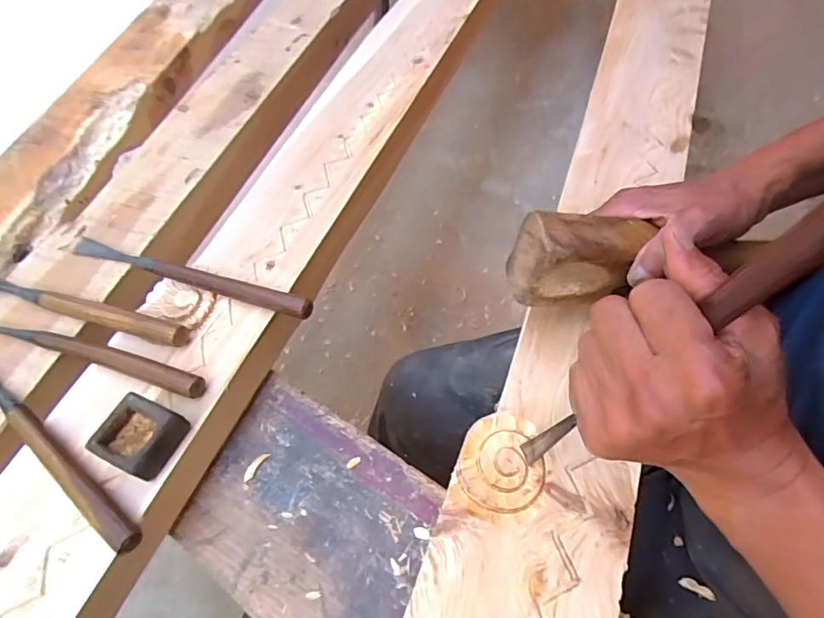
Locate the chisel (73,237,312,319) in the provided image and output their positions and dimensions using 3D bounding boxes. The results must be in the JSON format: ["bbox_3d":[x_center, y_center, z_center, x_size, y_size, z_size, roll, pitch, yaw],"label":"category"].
[{"bbox_3d":[-0.205,-0.036,0.434,0.261,0.021,0.025,17,59,12],"label":"chisel"}]

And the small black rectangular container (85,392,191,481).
[{"bbox_3d":[-0.195,0.092,0.344,0.046,0.029,0.046,19,60,14],"label":"small black rectangular container"}]

